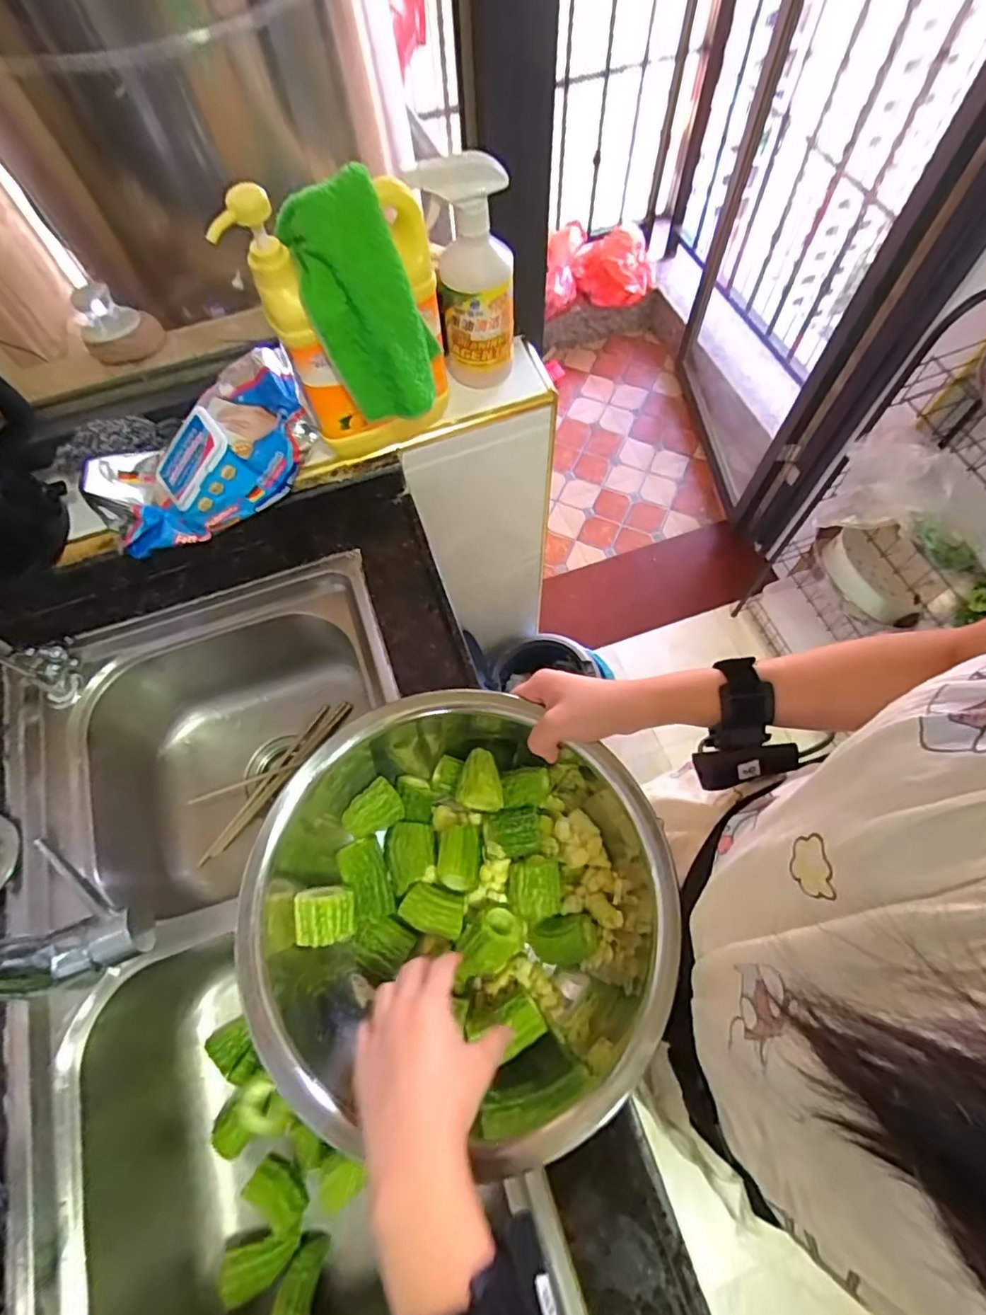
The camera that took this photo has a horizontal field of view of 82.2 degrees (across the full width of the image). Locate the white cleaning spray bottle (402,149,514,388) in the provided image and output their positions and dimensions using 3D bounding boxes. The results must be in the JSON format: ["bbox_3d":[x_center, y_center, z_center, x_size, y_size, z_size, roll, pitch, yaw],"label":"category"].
[{"bbox_3d":[-0.024,-0.383,0.586,0.085,0.203,0.056,2,67,3],"label":"white cleaning spray bottle"}]

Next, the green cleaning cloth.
[{"bbox_3d":[-0.107,-0.300,0.489,0.094,0.175,0.059,-32,45,-11],"label":"green cleaning cloth"}]

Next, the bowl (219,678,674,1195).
[{"bbox_3d":[-0.031,0.192,0.449,0.290,0.096,0.304,-1,67,2],"label":"bowl"}]

